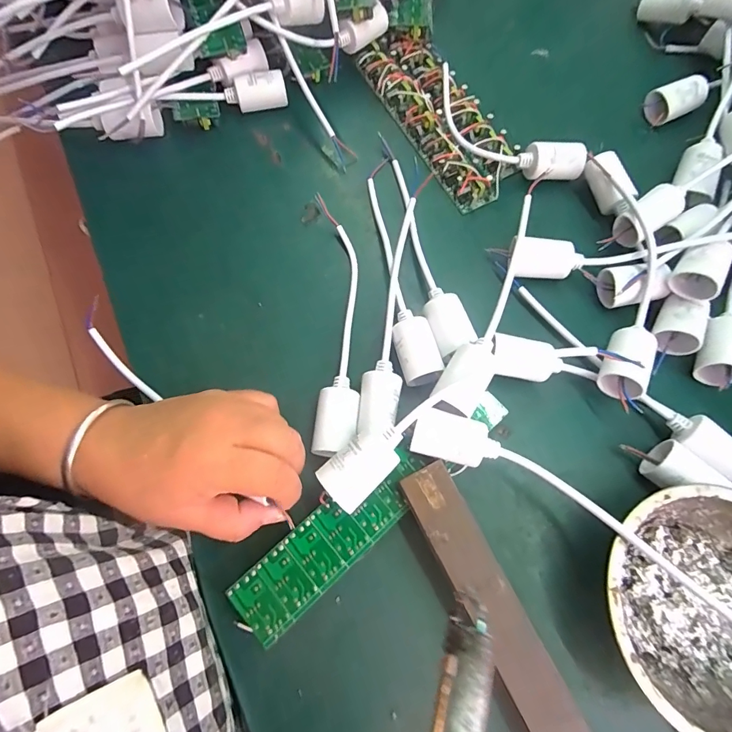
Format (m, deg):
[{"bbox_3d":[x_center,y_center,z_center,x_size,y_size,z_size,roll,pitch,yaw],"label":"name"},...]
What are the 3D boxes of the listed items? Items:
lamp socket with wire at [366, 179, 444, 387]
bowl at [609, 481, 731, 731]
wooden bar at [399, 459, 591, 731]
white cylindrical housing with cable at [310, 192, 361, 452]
[{"bbox_3d":[0.019,-0.070,0.321,0.027,0.028,0.184,-13,72,-4],"label":"lamp socket with wire"},{"bbox_3d":[0.195,0.137,0.244,0.121,0.041,0.125,0,71,0],"label":"bowl"},{"bbox_3d":[0.081,0.156,0.244,0.031,0.033,0.204,-26,73,-8],"label":"wooden bar"},{"bbox_3d":[-0.022,-0.034,0.309,0.030,0.027,0.196,-2,71,0],"label":"white cylindrical housing with cable"}]

